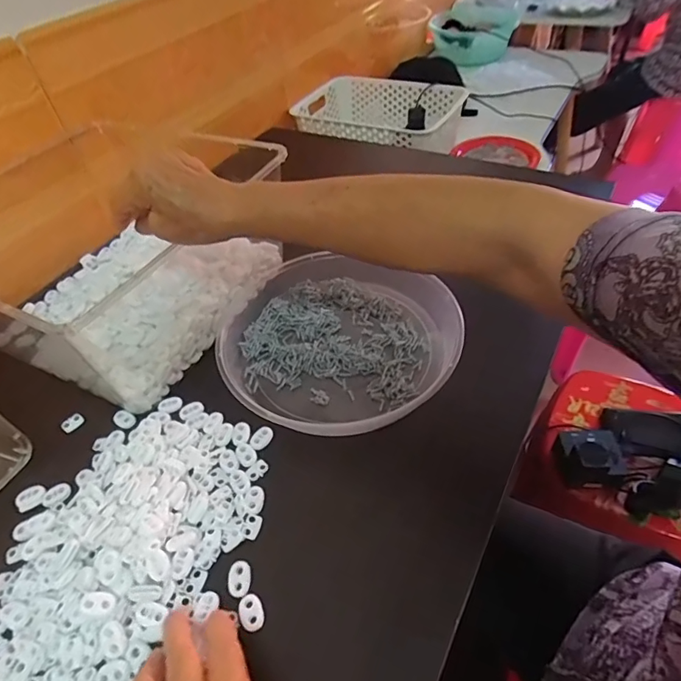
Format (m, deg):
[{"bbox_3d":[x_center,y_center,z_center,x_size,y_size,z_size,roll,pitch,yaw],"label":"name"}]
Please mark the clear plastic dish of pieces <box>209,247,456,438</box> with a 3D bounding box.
[{"bbox_3d":[-0.004,-0.014,0.478,0.239,0.033,0.231,-3,46,3],"label":"clear plastic dish of pieces"}]

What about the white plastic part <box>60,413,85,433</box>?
[{"bbox_3d":[-0.255,0.079,0.446,0.012,0.007,0.020,29,56,29],"label":"white plastic part"}]

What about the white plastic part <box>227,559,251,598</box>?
[{"bbox_3d":[-0.073,0.170,0.335,0.016,0.005,0.024,-8,46,-1],"label":"white plastic part"}]

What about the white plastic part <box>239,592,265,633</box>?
[{"bbox_3d":[-0.061,0.187,0.321,0.015,0.004,0.024,-20,48,-13],"label":"white plastic part"}]

